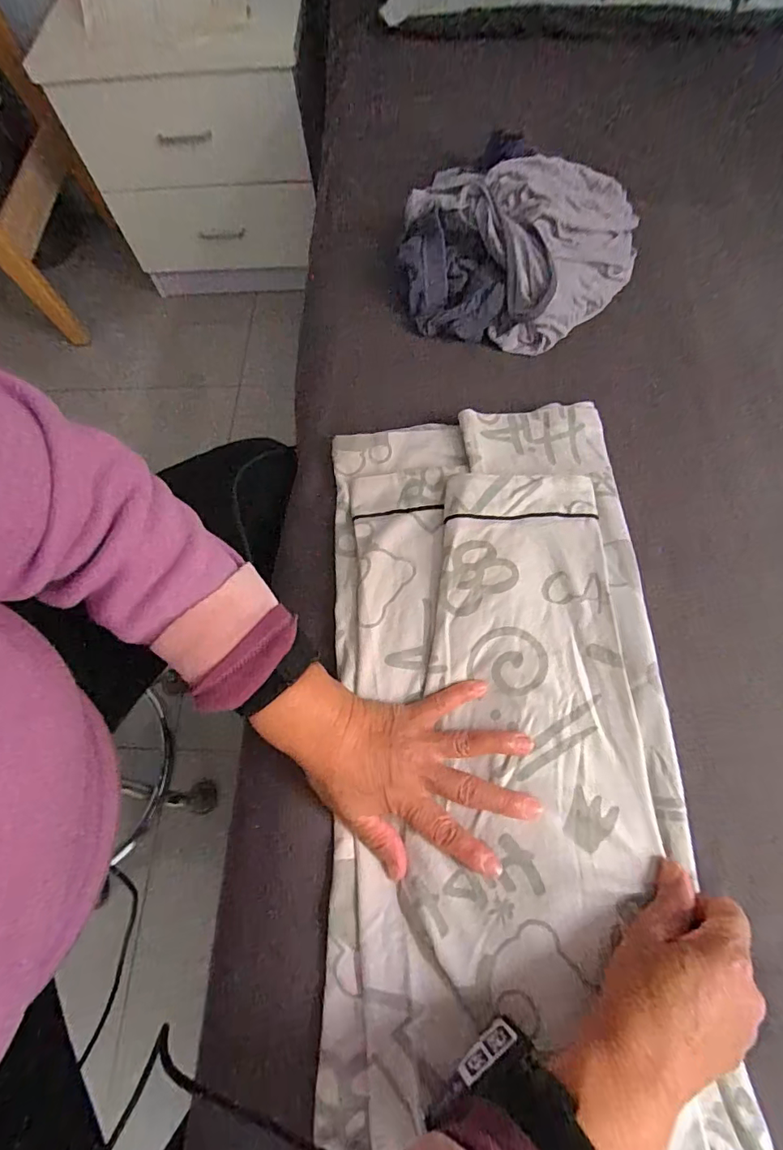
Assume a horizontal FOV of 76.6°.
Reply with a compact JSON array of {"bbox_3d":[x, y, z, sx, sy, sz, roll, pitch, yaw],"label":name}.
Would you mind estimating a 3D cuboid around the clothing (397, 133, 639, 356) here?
[{"bbox_3d":[0.130,-0.353,0.522,0.241,0.085,0.227,-1,68,3],"label":"clothing"}]

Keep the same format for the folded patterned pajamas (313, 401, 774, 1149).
[{"bbox_3d":[0.084,0.163,0.342,0.255,0.040,0.670,-4,67,0],"label":"folded patterned pajamas"}]

